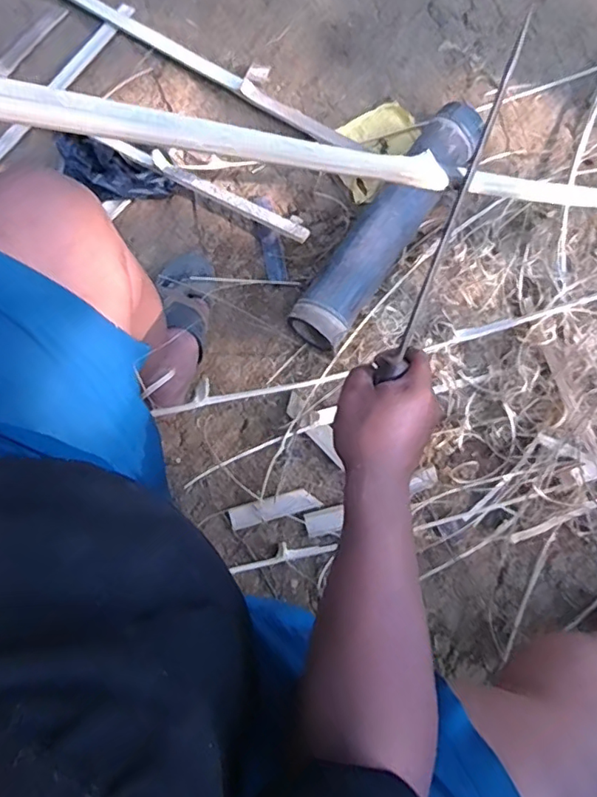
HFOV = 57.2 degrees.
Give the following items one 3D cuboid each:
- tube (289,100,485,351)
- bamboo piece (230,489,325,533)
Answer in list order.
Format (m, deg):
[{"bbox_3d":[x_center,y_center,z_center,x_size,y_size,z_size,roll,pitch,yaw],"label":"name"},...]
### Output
[{"bbox_3d":[0.158,-0.297,0.921,0.099,0.091,0.497,33,81,9],"label":"tube"},{"bbox_3d":[-0.037,0.168,0.841,0.137,0.005,0.034,-15,75,-4],"label":"bamboo piece"}]

